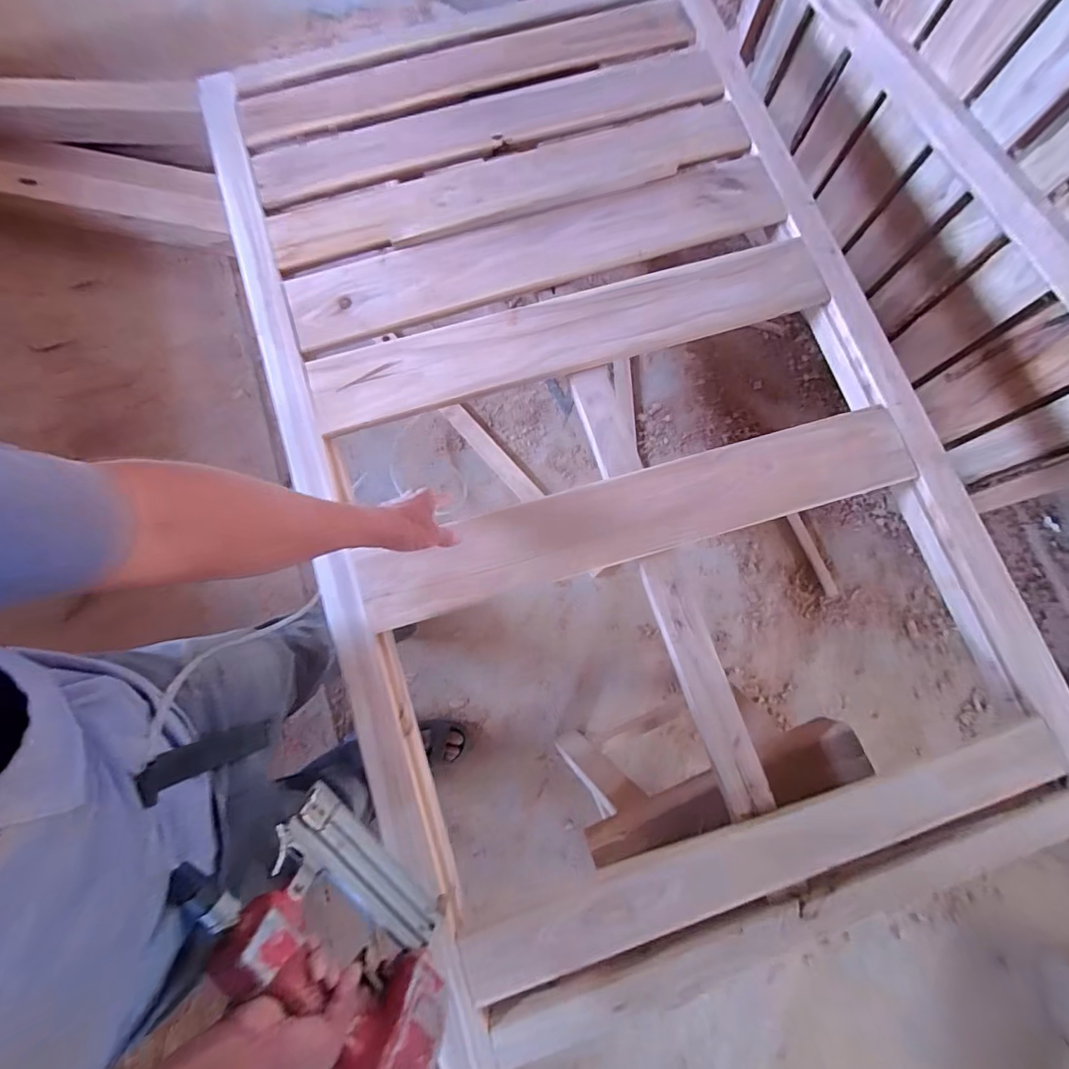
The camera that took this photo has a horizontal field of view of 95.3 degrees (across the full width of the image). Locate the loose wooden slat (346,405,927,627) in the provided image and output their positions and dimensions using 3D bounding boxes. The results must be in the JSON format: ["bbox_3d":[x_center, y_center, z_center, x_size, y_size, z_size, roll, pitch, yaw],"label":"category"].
[{"bbox_3d":[0.162,-0.031,0.740,0.844,0.021,0.127,-16,78,-6],"label":"loose wooden slat"}]

